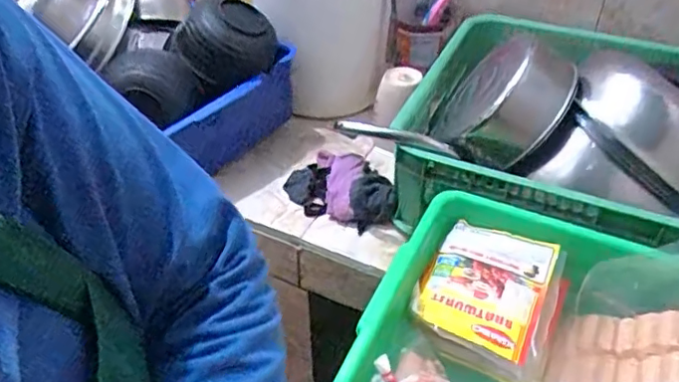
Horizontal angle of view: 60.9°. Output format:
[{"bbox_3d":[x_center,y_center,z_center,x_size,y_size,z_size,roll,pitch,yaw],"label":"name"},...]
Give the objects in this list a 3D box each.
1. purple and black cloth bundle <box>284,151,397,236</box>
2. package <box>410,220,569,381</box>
[{"bbox_3d":[0.006,-0.002,0.781,0.160,0.050,0.095,19,44,22],"label":"purple and black cloth bundle"},{"bbox_3d":[0.145,0.104,0.557,0.127,0.041,0.152,17,44,20],"label":"package"}]

